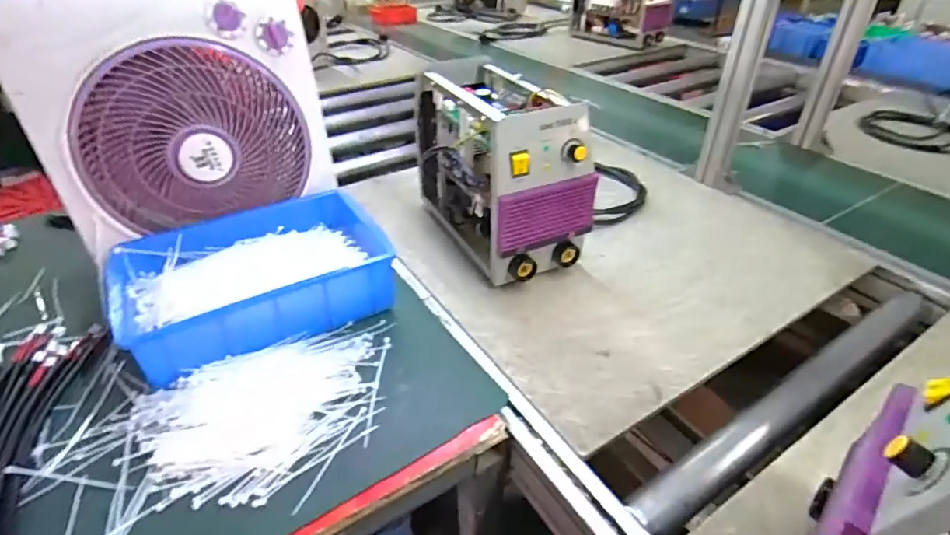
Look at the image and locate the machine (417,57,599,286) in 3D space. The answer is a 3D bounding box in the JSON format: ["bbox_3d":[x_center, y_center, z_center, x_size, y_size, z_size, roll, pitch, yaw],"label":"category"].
[{"bbox_3d":[0.026,-0.156,0.774,0.143,0.240,0.315,-17,40,-22],"label":"machine"}]

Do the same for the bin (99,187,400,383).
[{"bbox_3d":[-0.268,0.011,0.626,0.293,0.080,0.202,-20,41,-25],"label":"bin"}]

